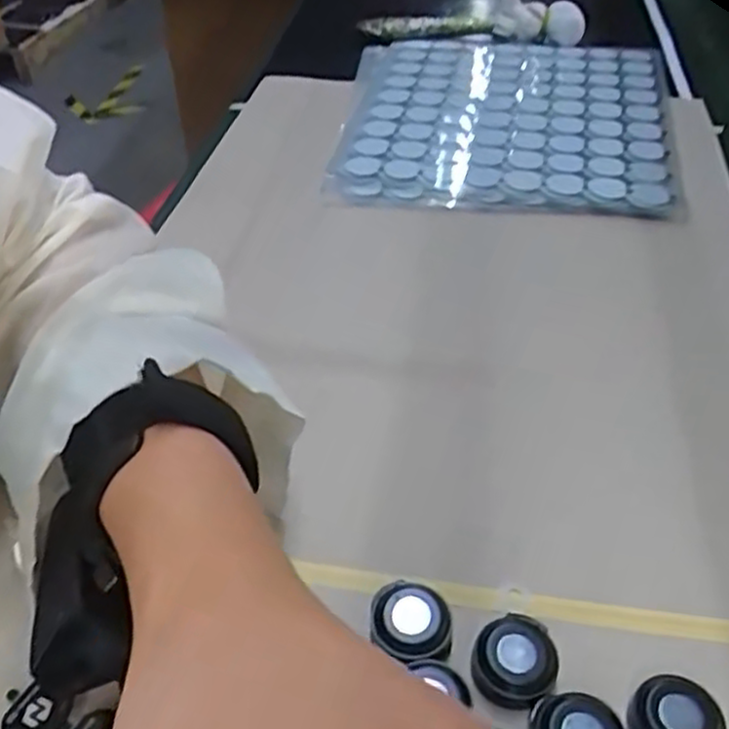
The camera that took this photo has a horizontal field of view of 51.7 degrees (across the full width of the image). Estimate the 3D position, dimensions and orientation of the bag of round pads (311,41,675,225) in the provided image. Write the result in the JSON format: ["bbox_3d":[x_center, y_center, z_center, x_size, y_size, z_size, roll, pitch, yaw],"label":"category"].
[{"bbox_3d":[0.106,-0.207,0.601,0.243,0.031,0.282,3,40,8],"label":"bag of round pads"}]

